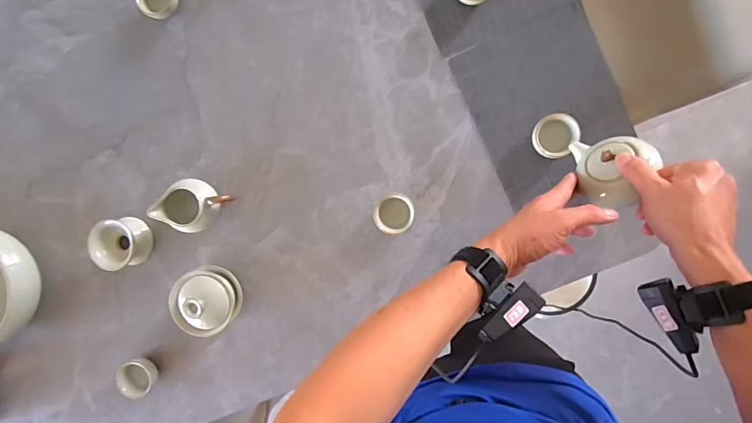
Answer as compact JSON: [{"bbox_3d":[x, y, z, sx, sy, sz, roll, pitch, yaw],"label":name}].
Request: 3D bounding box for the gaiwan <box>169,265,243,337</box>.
[{"bbox_3d":[-0.255,0.134,0.614,0.087,0.078,0.094,0,93,6],"label":"gaiwan"}]

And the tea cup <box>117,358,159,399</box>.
[{"bbox_3d":[-0.374,0.261,0.651,0.057,0.029,0.056,0,93,6],"label":"tea cup"}]

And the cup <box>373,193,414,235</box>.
[{"bbox_3d":[0.027,0.003,0.605,0.056,0.033,0.058,0,93,6],"label":"cup"}]

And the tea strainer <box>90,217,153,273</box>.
[{"bbox_3d":[-0.393,0.050,0.634,0.071,0.048,0.073,0,93,6],"label":"tea strainer"}]

